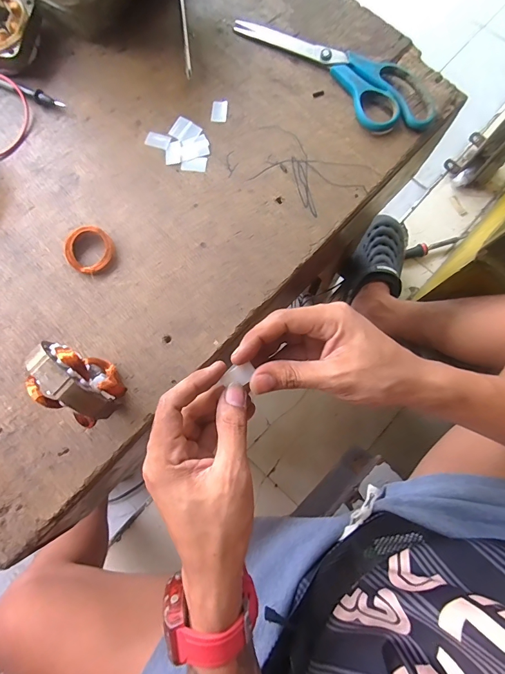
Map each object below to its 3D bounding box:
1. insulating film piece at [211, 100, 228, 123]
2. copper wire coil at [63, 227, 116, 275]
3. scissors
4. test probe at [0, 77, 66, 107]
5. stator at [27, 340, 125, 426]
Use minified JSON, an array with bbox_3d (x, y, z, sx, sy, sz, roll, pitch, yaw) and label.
[{"bbox_3d":[-0.034,-0.235,0.373,0.016,0.004,0.024,5,79,2],"label":"insulating film piece"},{"bbox_3d":[-0.155,-0.083,0.341,0.041,0.015,0.043,0,79,1],"label":"copper wire coil"},{"bbox_3d":[0.082,-0.281,0.374,0.231,0.014,0.072,38,81,8],"label":"scissors"},{"bbox_3d":[-0.249,-0.260,0.376,0.110,0.011,0.010,21,80,5],"label":"test probe"},{"bbox_3d":[-0.136,0.037,0.287,0.066,0.074,0.042,29,80,6],"label":"stator"}]

